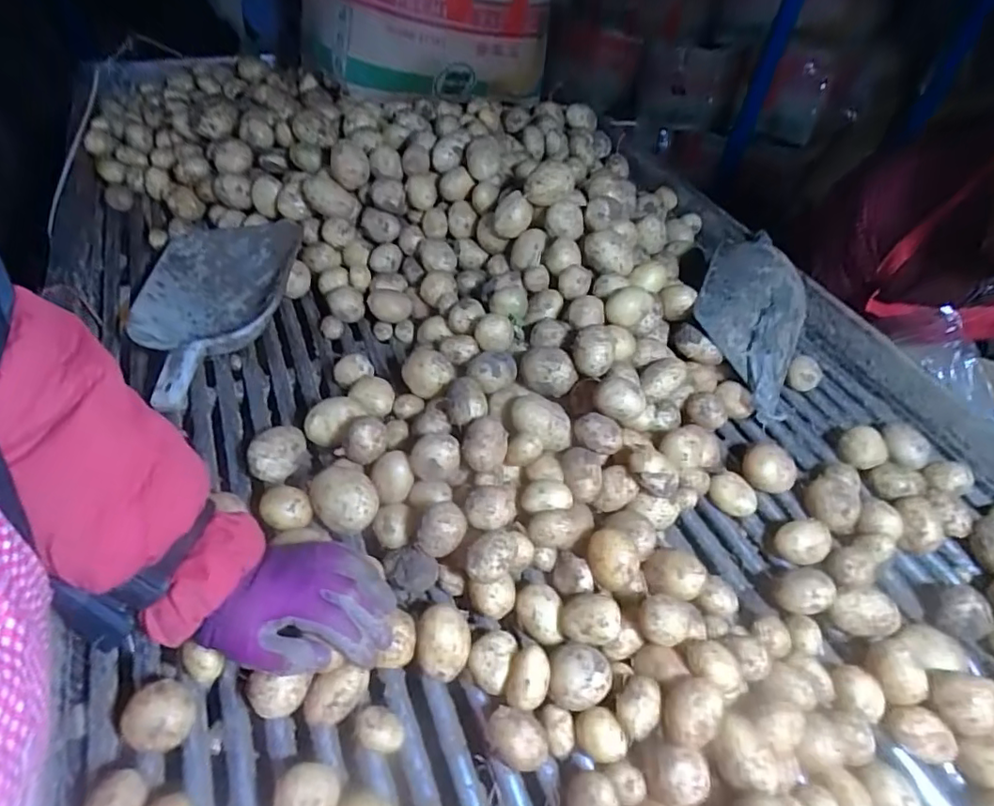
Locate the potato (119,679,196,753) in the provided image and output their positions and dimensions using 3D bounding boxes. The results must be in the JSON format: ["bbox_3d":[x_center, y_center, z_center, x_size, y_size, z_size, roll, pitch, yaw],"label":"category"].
[{"bbox_3d":[-0.254,0.242,0.413,0.048,0.041,0.043,7,46,3],"label":"potato"}]

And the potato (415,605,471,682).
[{"bbox_3d":[-0.045,0.205,0.454,0.044,0.048,0.052,0,46,-3],"label":"potato"}]

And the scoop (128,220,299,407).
[{"bbox_3d":[-0.379,-0.133,0.710,0.188,0.072,0.347,-1,46,-5],"label":"scoop"}]

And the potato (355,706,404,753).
[{"bbox_3d":[-0.091,0.257,0.421,0.037,0.028,0.027,18,47,13],"label":"potato"}]

